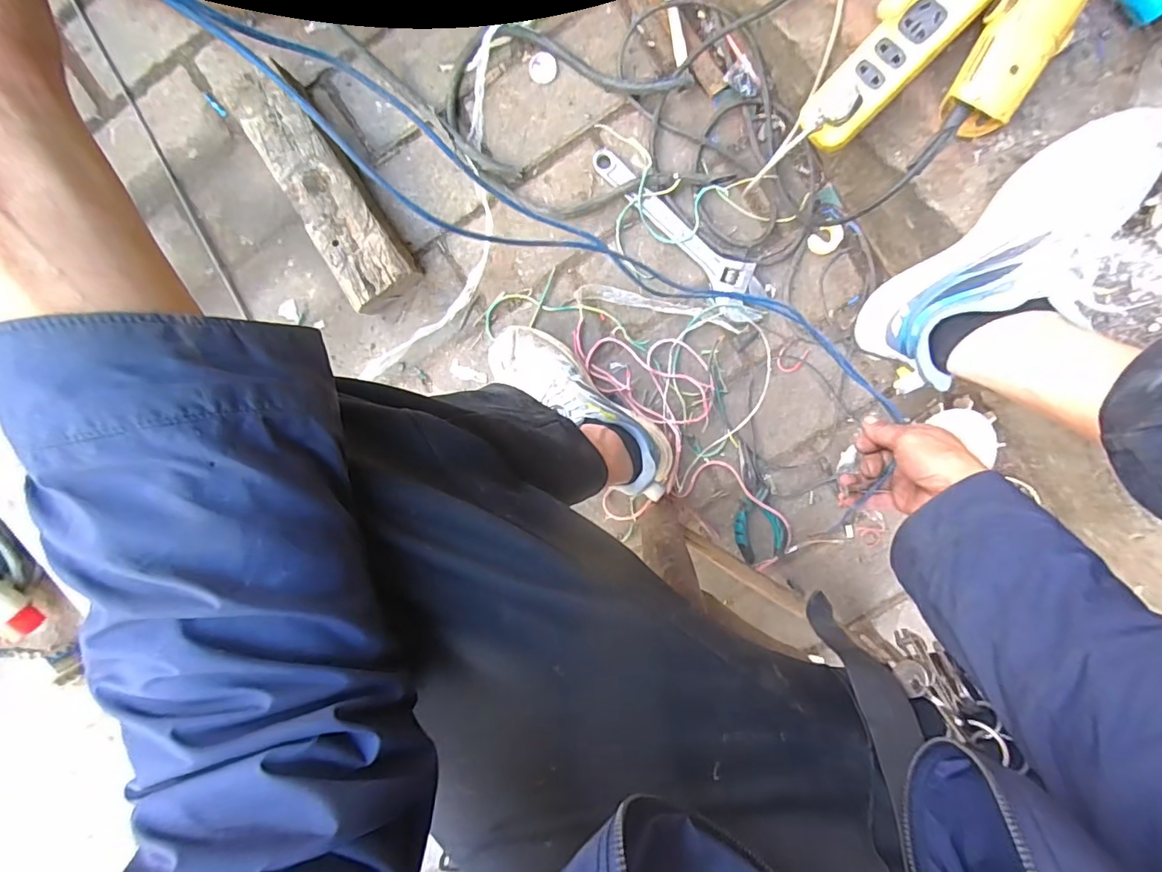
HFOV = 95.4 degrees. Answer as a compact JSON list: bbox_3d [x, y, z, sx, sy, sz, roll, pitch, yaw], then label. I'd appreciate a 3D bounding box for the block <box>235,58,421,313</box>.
[{"bbox_3d":[-0.318,-0.306,0.667,0.086,0.074,0.297,-30,93,4],"label":"block"}]

